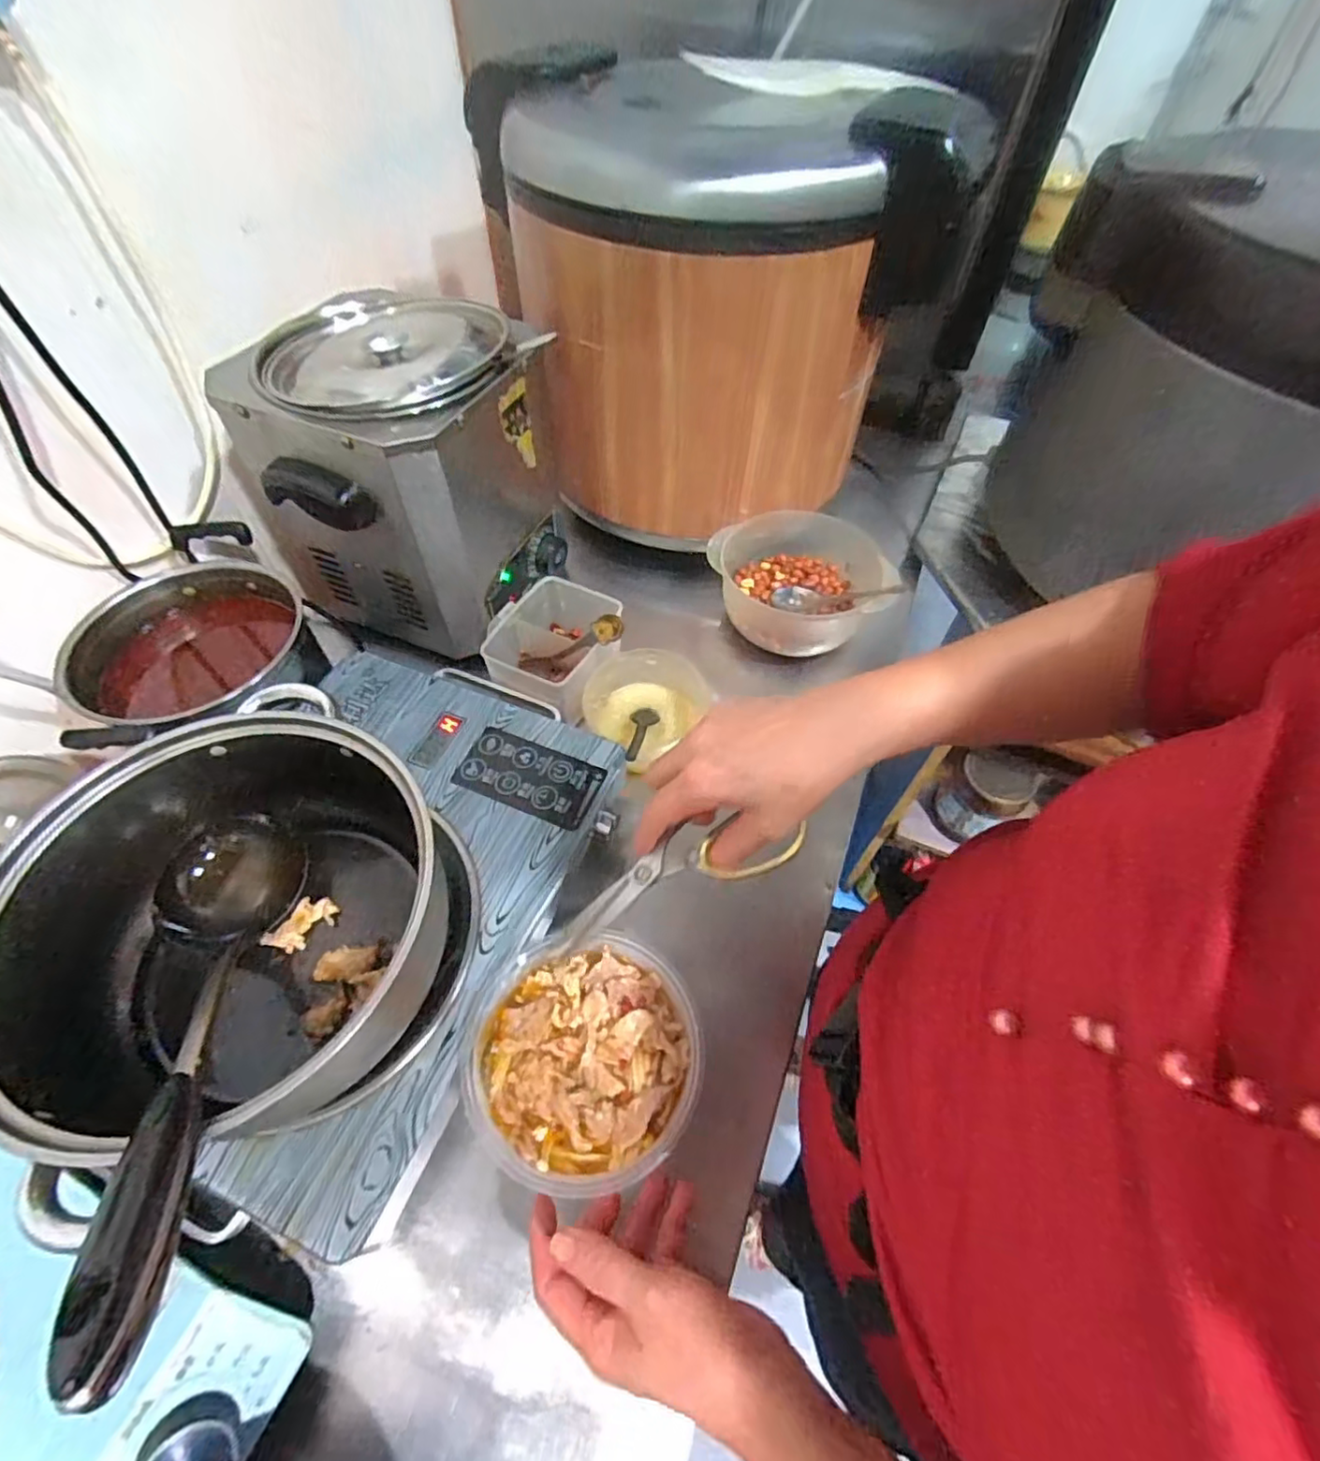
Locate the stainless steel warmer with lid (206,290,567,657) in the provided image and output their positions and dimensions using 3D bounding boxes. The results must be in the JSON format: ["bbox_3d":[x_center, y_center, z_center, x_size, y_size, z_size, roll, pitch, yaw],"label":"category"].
[{"bbox_3d":[-0.224,-0.232,0.600,0.204,0.238,0.230,29,59,18],"label":"stainless steel warmer with lid"}]

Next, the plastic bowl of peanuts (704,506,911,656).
[{"bbox_3d":[0.143,-0.151,0.658,0.164,0.064,0.155,1,55,-1],"label":"plastic bowl of peanuts"}]

